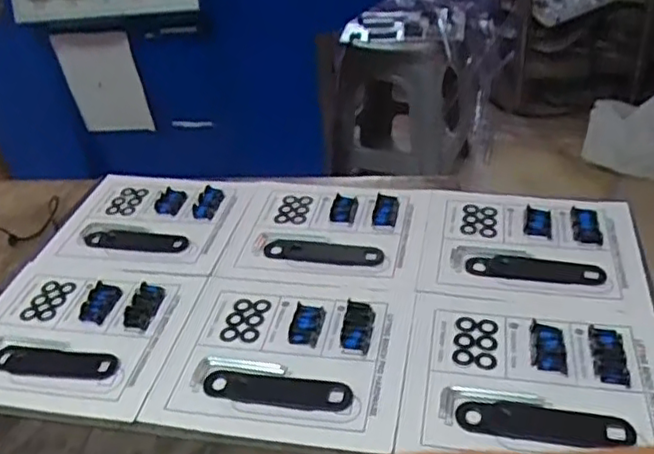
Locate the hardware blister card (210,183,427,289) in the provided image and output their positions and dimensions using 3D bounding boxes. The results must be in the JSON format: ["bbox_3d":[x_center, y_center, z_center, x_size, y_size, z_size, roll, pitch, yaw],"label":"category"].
[{"bbox_3d":[0.002,-0.003,0.756,0.221,0.010,0.197,3,37,12],"label":"hardware blister card"}]

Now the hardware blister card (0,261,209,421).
[{"bbox_3d":[-0.254,0.102,0.651,0.216,0.014,0.187,3,36,12],"label":"hardware blister card"}]

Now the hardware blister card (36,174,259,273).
[{"bbox_3d":[-0.223,-0.011,0.802,0.227,0.011,0.190,2,36,11],"label":"hardware blister card"}]

